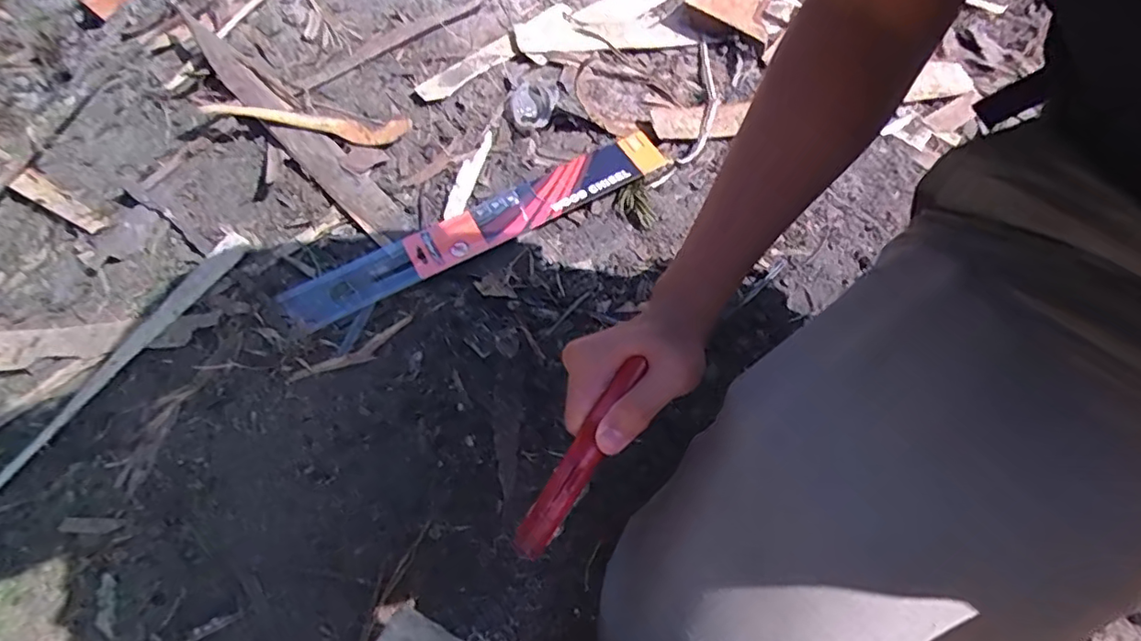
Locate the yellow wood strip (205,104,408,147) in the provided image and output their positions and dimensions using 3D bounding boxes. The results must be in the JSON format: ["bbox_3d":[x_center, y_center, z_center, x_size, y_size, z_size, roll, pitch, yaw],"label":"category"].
[{"bbox_3d":[-0.337,-0.257,0.756,0.248,0.034,0.035,2,53,-4],"label":"yellow wood strip"}]

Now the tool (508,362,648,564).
[{"bbox_3d":[0.006,0.081,0.353,0.021,0.009,0.127,28,77,15],"label":"tool"}]

